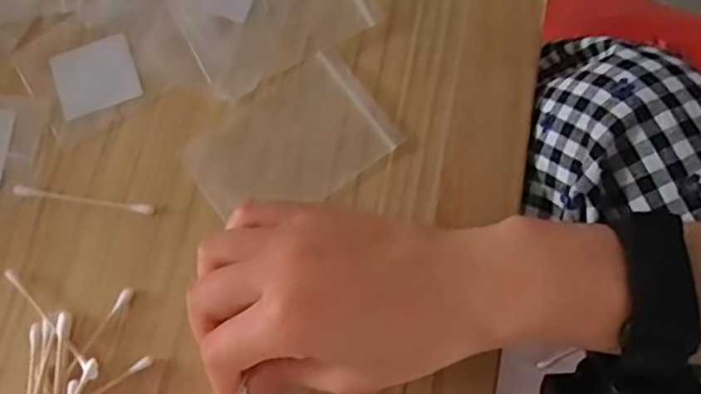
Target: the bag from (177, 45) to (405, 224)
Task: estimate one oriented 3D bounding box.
[{"bbox_3d":[-0.031,-0.028,0.337,0.098,0.005,0.066,-36,77,-8],"label":"bag"}]

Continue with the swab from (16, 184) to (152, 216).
[{"bbox_3d":[-0.133,0.001,0.328,0.070,0.004,0.006,8,74,4],"label":"swab"}]

